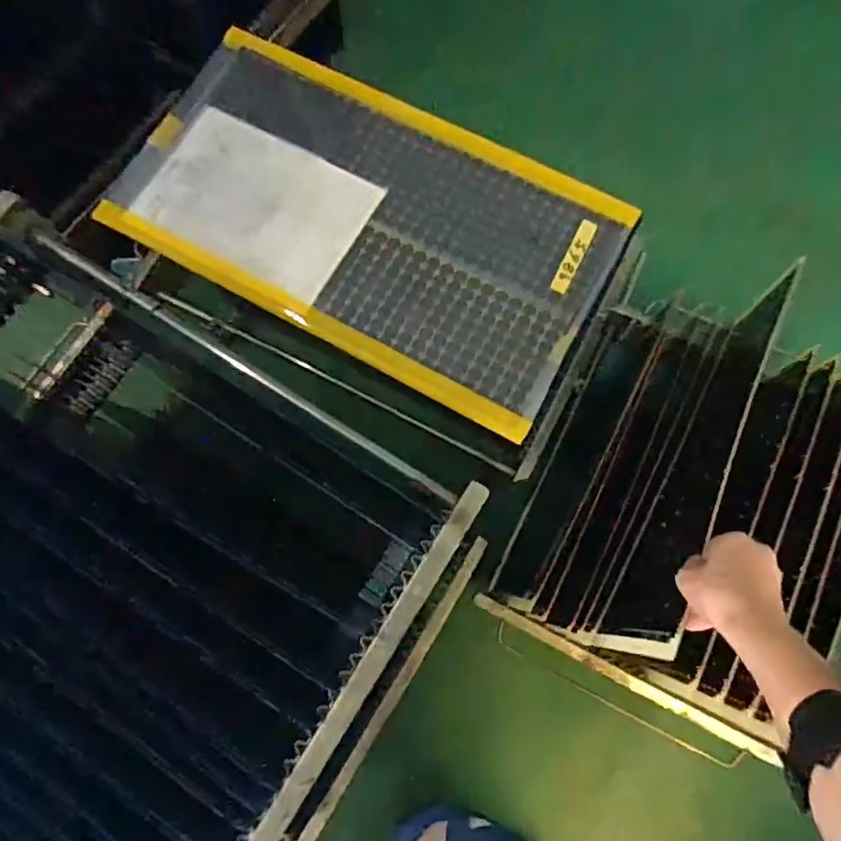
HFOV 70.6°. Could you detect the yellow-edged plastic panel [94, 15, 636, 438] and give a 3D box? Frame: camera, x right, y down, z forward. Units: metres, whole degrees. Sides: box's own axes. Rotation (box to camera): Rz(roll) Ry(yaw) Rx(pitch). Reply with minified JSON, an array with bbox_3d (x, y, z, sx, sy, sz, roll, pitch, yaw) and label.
[{"bbox_3d":[-0.078,-0.286,0.816,0.673,0.040,0.376,28,78,9],"label":"yellow-edged plastic panel"}]

